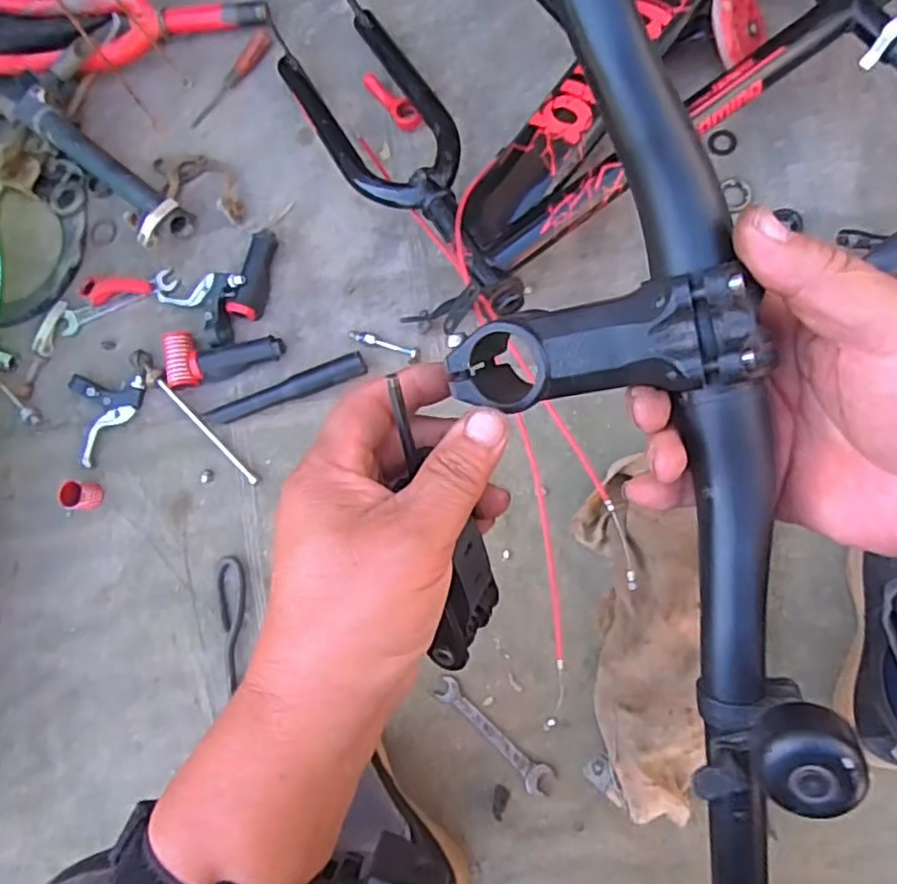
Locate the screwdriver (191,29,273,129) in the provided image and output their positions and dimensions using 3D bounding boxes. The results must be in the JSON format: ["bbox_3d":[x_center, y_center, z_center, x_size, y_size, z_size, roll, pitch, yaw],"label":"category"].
[{"bbox_3d":[-0.260,-0.433,0.814,0.023,0.015,0.141,40,89,9],"label":"screwdriver"}]

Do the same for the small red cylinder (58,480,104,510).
[{"bbox_3d":[-0.418,0.061,0.772,0.035,0.037,0.032,6,84,7],"label":"small red cylinder"}]

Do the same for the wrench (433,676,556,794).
[{"bbox_3d":[0.046,0.304,0.705,0.144,0.011,0.030,39,89,9],"label":"wrench"}]

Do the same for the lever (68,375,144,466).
[{"bbox_3d":[-0.393,-0.025,0.781,0.078,0.027,0.103,1,84,7],"label":"lever"}]

